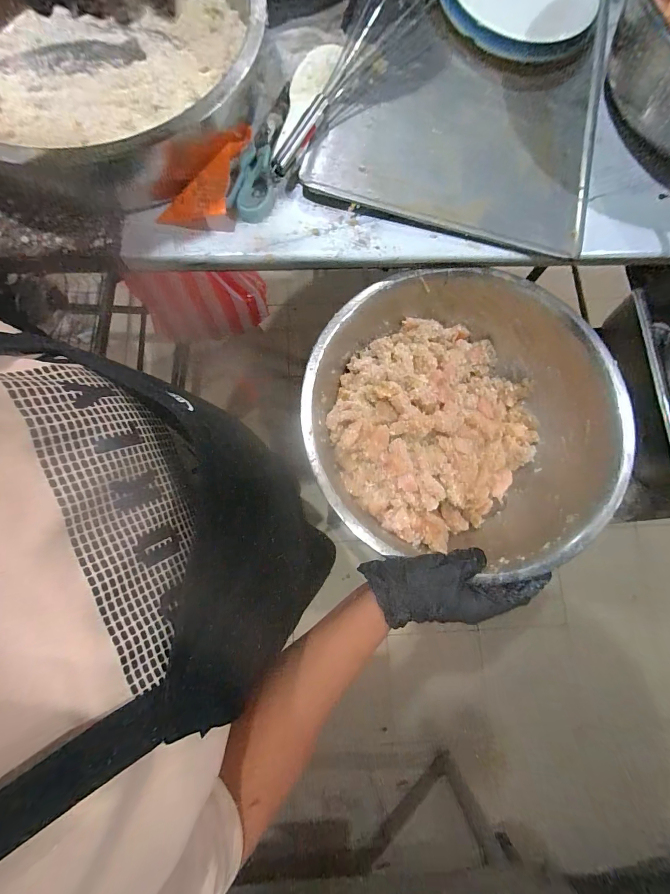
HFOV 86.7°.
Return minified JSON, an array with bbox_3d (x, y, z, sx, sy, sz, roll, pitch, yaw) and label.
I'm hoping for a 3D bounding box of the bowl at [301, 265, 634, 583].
[{"bbox_3d":[0.140,-0.033,0.425,0.337,0.091,0.336,0,79,-1],"label":"bowl"}]

